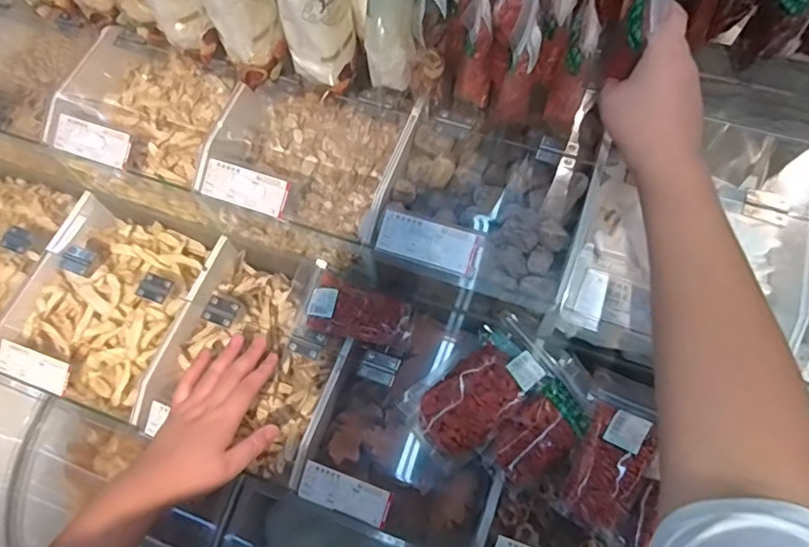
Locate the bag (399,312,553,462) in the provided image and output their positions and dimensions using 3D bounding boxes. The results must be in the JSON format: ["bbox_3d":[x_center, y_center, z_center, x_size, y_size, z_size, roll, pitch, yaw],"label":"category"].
[{"bbox_3d":[0.076,0.114,0.561,0.148,0.023,0.080,-40,70,-14],"label":"bag"}]

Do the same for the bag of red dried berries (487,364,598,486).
[{"bbox_3d":[0.136,0.150,0.544,0.114,0.031,0.062,-38,70,-13],"label":"bag of red dried berries"}]

